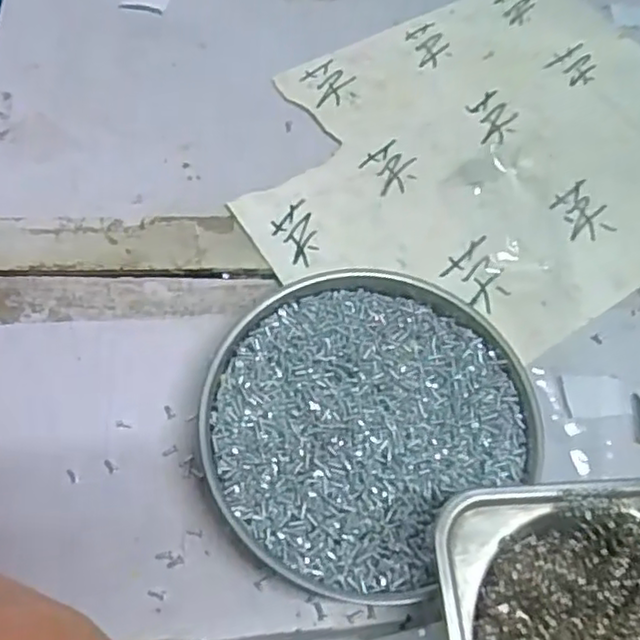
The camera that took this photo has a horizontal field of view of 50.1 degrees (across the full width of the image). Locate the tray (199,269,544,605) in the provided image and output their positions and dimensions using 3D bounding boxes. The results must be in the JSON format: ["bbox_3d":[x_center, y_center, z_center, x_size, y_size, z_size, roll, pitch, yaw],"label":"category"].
[{"bbox_3d":[0.018,0.041,0.291,0.134,0.018,0.125,2,62,-3],"label":"tray"}]

